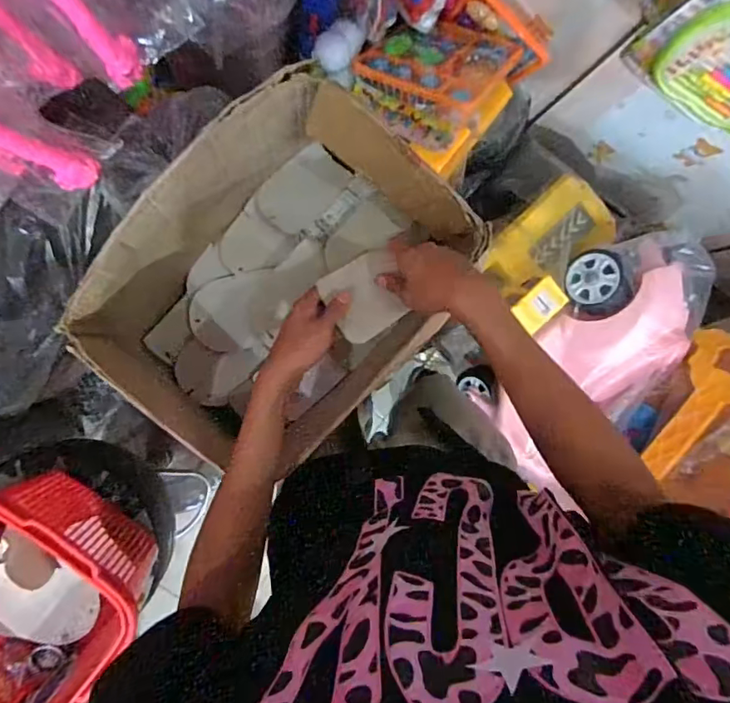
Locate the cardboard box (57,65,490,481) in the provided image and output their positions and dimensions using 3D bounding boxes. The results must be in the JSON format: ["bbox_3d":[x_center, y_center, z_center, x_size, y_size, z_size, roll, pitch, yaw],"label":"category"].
[{"bbox_3d":[-0.118,-0.091,0.752,0.350,0.296,0.452,43,88,-6],"label":"cardboard box"}]

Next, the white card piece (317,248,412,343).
[{"bbox_3d":[0.003,-0.071,0.644,0.094,0.015,0.097,-28,80,-1],"label":"white card piece"}]

